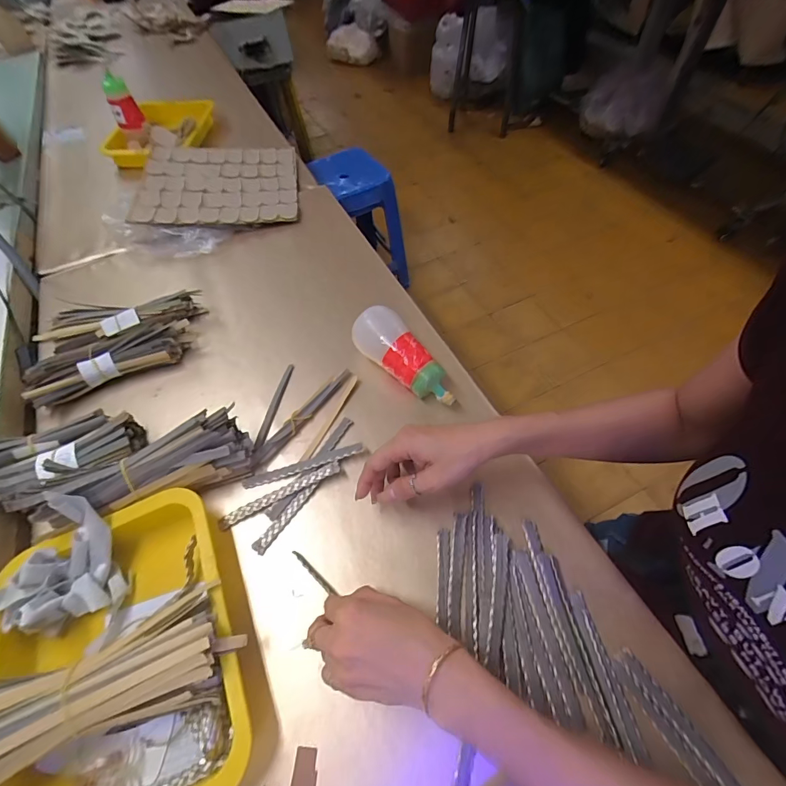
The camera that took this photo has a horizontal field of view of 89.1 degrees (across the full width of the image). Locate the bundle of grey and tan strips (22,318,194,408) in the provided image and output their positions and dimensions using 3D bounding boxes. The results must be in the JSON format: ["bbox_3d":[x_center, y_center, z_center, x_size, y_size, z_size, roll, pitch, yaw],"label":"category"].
[{"bbox_3d":[-0.370,-0.042,0.534,0.201,0.048,0.051,-24,58,-12],"label":"bundle of grey and tan strips"}]

